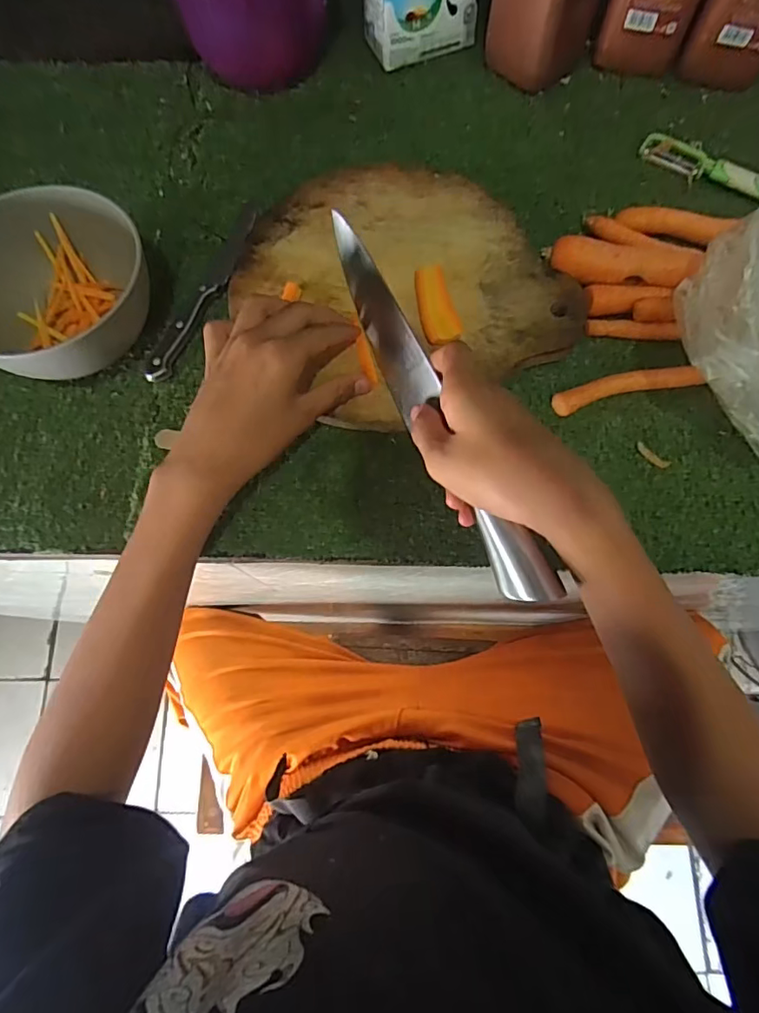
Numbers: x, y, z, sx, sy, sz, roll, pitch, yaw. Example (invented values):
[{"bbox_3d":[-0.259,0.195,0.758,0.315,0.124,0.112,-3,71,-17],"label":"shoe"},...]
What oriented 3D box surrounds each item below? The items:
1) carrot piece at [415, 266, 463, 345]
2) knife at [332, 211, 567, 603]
[{"bbox_3d":[0.042,-0.151,0.395,0.025,0.015,0.065,-10,75,-4],"label":"carrot piece"},{"bbox_3d":[0.034,-0.075,0.354,0.034,0.041,0.304,-22,68,-7],"label":"knife"}]

